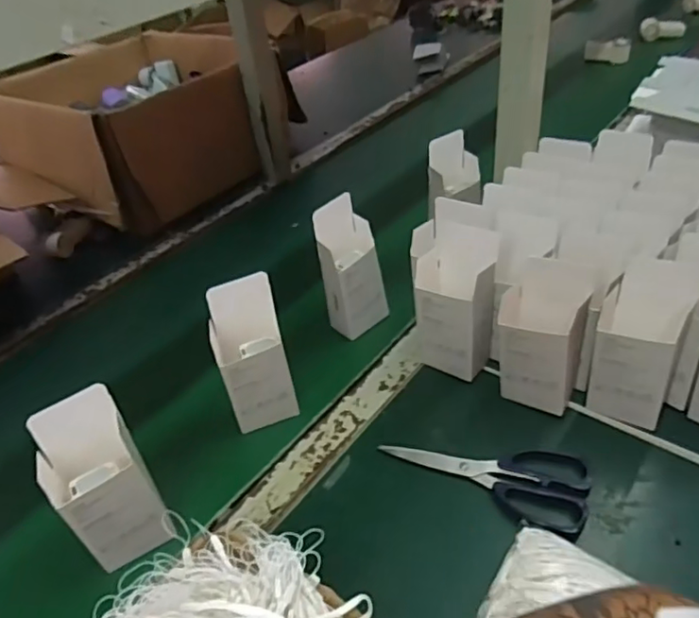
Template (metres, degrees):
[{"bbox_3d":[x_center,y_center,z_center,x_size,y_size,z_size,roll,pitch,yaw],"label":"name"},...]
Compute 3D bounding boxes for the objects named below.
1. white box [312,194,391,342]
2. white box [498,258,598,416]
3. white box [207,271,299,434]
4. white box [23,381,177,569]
[{"bbox_3d":[0.001,-0.048,0.683,0.070,0.151,0.046,-32,45,-27],"label":"white box"},{"bbox_3d":[0.188,0.030,0.572,0.076,0.134,0.063,15,44,26],"label":"white box"},{"bbox_3d":[-0.096,0.046,0.584,0.063,0.149,0.049,-15,39,-8],"label":"white box"},{"bbox_3d":[-0.199,0.143,0.482,0.069,0.146,0.055,-29,44,-24],"label":"white box"}]

